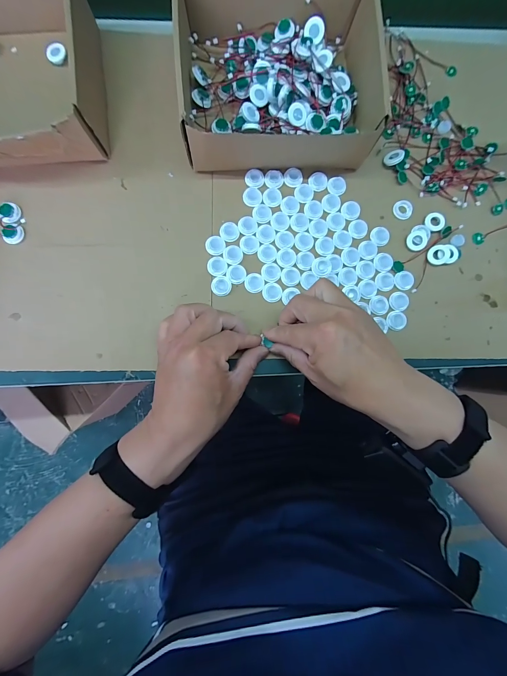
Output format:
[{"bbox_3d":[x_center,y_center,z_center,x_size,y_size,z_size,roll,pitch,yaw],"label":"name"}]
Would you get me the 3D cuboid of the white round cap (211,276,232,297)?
[{"bbox_3d":[-0.037,-0.060,0.327,0.022,0.004,0.022,0,85,-3],"label":"white round cap"}]

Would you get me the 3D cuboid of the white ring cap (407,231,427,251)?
[{"bbox_3d":[0.196,-0.116,0.342,0.024,0.005,0.022,0,85,-3],"label":"white ring cap"}]

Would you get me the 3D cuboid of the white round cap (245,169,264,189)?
[{"bbox_3d":[0.001,-0.190,0.338,0.022,0.004,0.021,0,85,-3],"label":"white round cap"}]

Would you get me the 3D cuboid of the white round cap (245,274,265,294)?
[{"bbox_3d":[0.001,-0.064,0.328,0.022,0.004,0.022,0,85,-3],"label":"white round cap"}]

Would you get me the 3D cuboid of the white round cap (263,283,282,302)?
[{"bbox_3d":[0.022,-0.053,0.330,0.023,0.004,0.022,0,85,-3],"label":"white round cap"}]

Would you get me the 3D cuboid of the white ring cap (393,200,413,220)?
[{"bbox_3d":[0.183,-0.156,0.347,0.024,0.004,0.024,0,85,-3],"label":"white ring cap"}]

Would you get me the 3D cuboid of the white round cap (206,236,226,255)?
[{"bbox_3d":[-0.044,-0.107,0.330,0.022,0.004,0.022,0,85,-3],"label":"white round cap"}]

